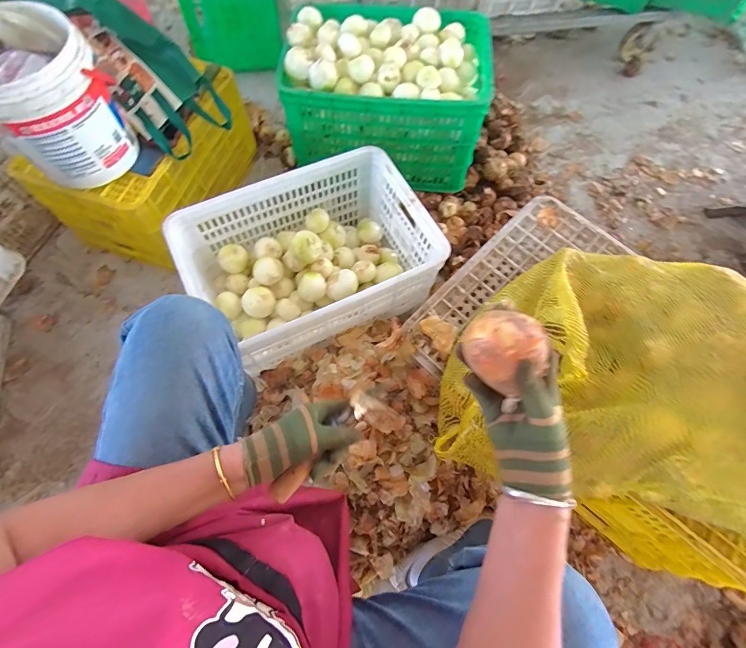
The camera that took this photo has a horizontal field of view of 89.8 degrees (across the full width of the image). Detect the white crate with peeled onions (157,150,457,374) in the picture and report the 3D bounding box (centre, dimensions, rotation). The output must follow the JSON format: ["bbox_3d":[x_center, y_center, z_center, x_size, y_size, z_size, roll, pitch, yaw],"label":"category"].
[{"bbox_3d":[-0.139,-0.142,0.889,0.508,0.230,0.356,-27,70,-13],"label":"white crate with peeled onions"}]

